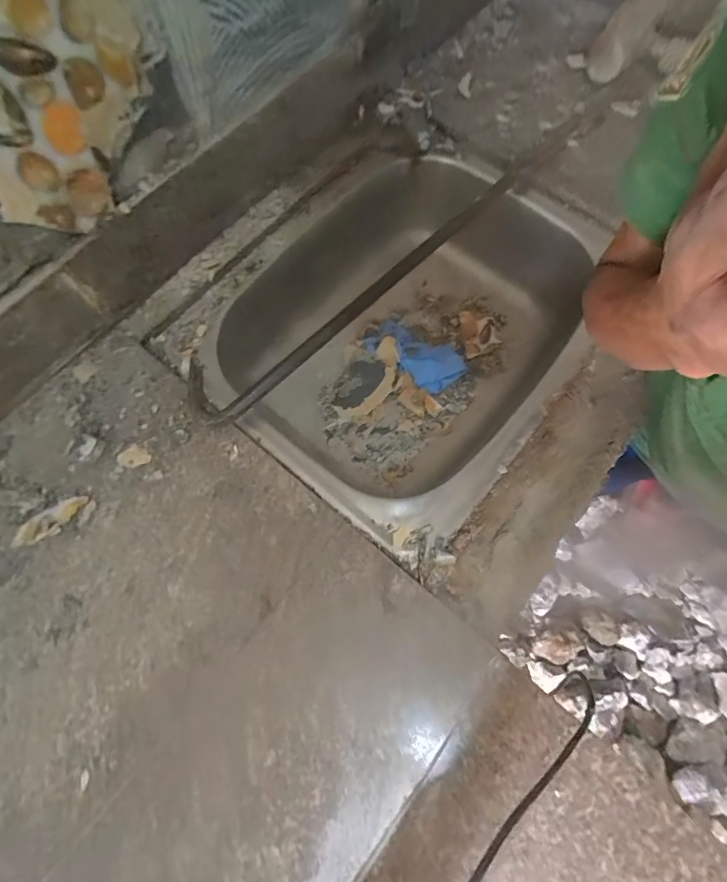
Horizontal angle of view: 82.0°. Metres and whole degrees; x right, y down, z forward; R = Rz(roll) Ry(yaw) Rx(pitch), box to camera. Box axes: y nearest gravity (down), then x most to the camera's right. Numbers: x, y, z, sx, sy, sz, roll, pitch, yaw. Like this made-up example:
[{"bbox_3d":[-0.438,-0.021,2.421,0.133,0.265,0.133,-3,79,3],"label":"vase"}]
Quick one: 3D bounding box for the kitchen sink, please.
[{"bbox_3d":[0.067,-0.155,0.628,0.428,0.173,0.535,38,76,11],"label":"kitchen sink"}]

